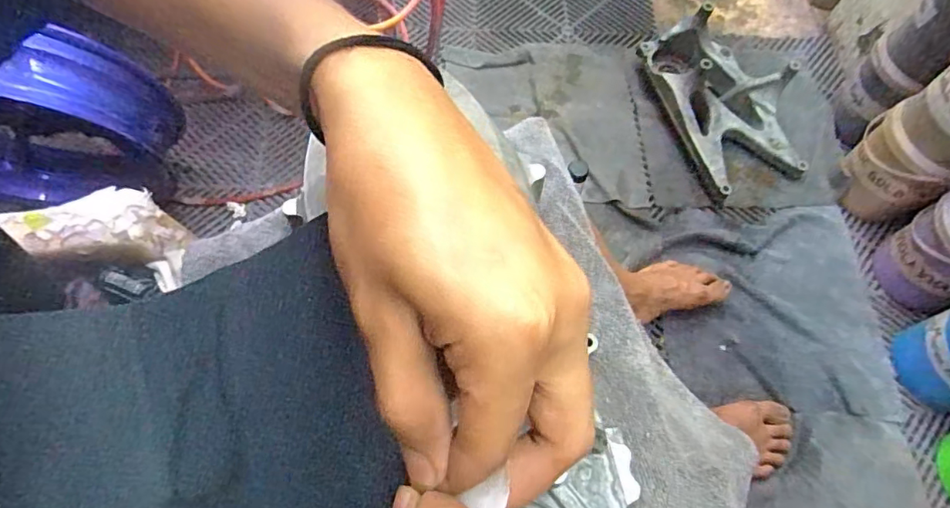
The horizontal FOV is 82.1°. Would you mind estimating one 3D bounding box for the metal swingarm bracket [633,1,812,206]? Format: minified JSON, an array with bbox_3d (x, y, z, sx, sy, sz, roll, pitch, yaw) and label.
[{"bbox_3d":[0.479,-0.293,1.017,0.230,0.117,0.354,-13,65,-9],"label":"metal swingarm bracket"}]

